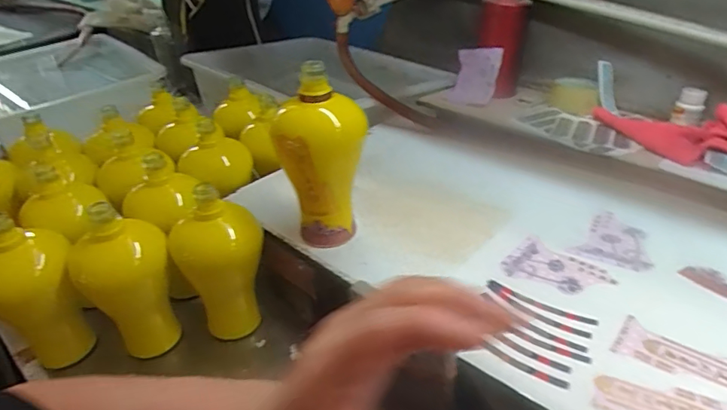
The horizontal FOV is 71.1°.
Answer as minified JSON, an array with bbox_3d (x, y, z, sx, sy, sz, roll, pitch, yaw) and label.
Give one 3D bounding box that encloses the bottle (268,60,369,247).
[{"bbox_3d":[-0.049,-0.050,0.582,0.093,0.198,0.080,-14,33,-15],"label":"bottle"}]

